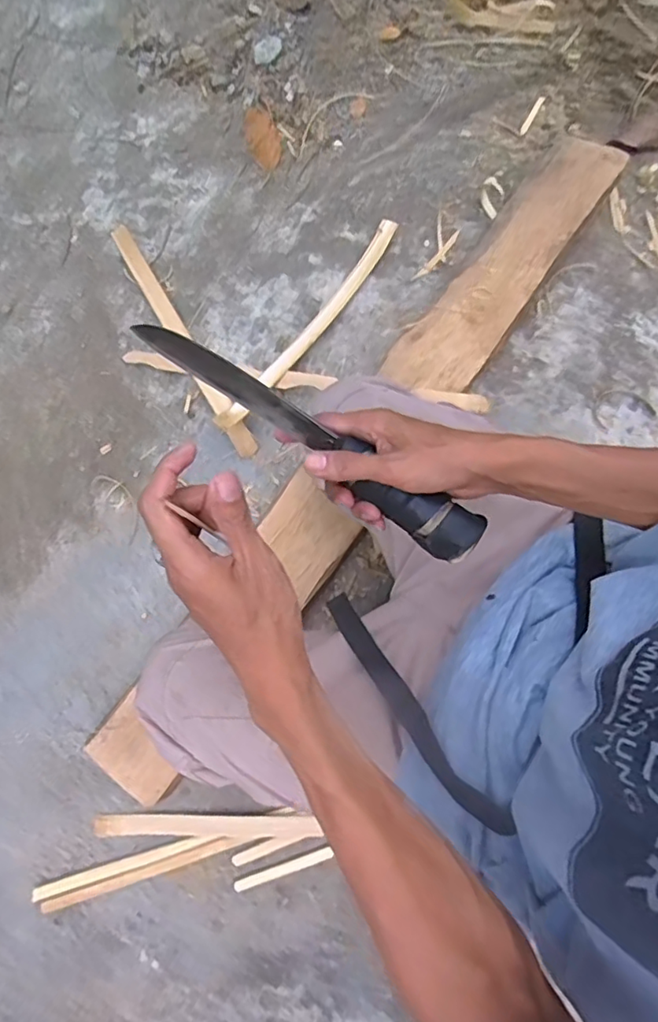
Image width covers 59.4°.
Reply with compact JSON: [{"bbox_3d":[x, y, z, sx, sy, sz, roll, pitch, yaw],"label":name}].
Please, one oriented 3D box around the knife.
[{"bbox_3d":[-0.014,-0.059,0.444,0.298,0.028,0.040,34,81,3],"label":"knife"}]

